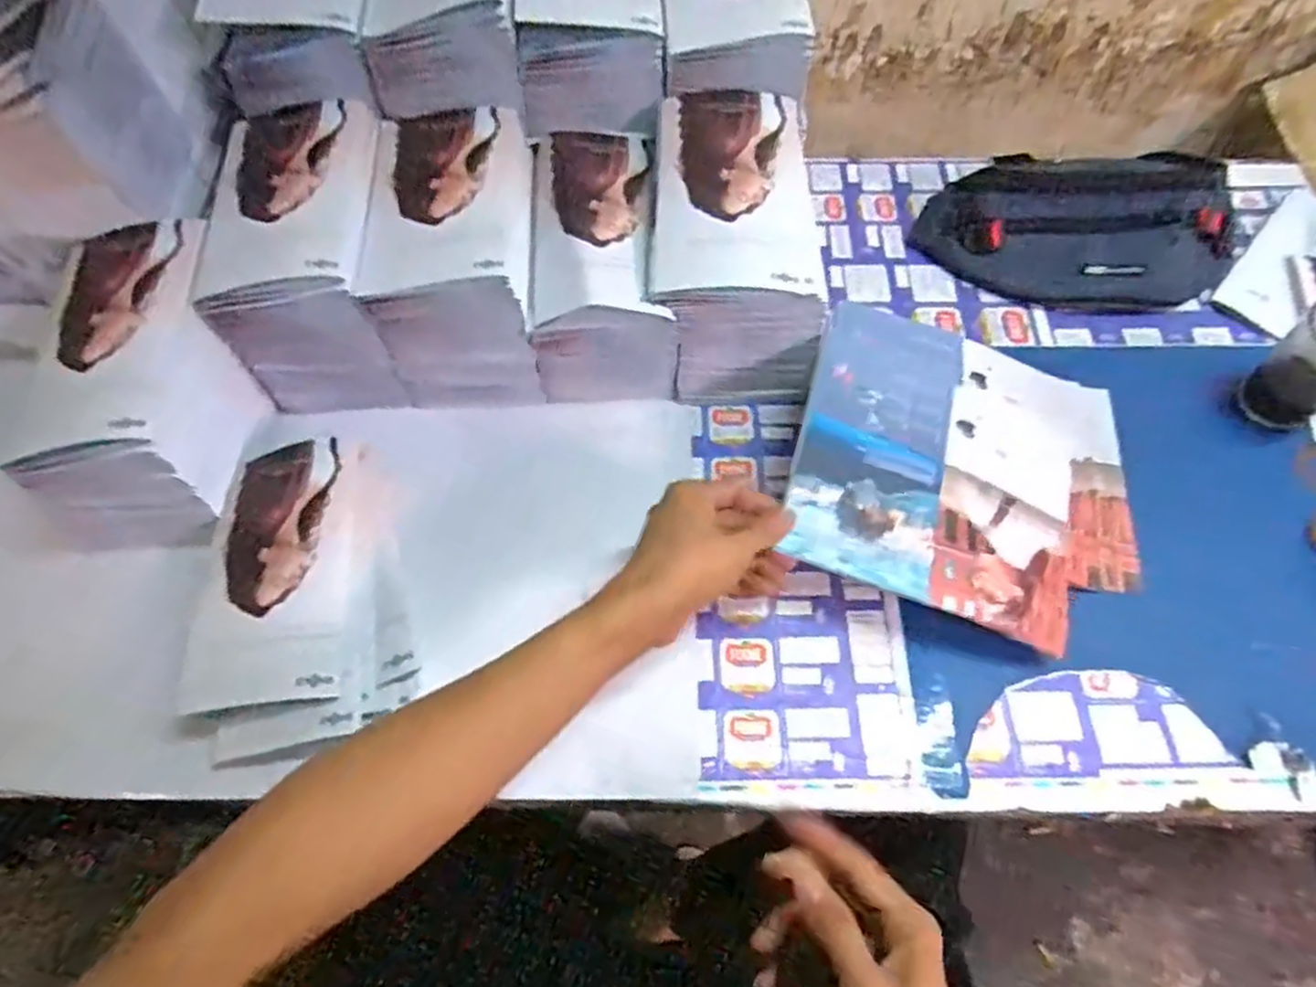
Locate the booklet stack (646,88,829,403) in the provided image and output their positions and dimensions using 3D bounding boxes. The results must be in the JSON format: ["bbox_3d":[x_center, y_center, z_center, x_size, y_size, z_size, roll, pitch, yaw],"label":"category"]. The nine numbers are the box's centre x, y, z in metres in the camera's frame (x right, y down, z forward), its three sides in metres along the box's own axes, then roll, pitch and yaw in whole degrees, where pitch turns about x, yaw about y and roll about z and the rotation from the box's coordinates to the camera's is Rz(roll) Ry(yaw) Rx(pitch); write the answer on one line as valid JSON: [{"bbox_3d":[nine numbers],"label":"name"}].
[{"bbox_3d":[0.058,-0.187,0.566,0.124,0.146,0.181,0,63,1],"label":"booklet stack"}]

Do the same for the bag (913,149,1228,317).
[{"bbox_3d":[0.356,-0.225,0.608,0.254,0.087,0.103,17,64,9],"label":"bag"}]

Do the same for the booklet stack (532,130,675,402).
[{"bbox_3d":[-0.041,-0.176,0.577,0.104,0.122,0.173,-2,63,0],"label":"booklet stack"}]

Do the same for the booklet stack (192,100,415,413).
[{"bbox_3d":[-0.257,-0.174,0.565,0.108,0.158,0.177,-4,63,-1],"label":"booklet stack"}]

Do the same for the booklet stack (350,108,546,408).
[{"bbox_3d":[-0.148,-0.181,0.562,0.110,0.132,0.177,-1,63,0],"label":"booklet stack"}]

